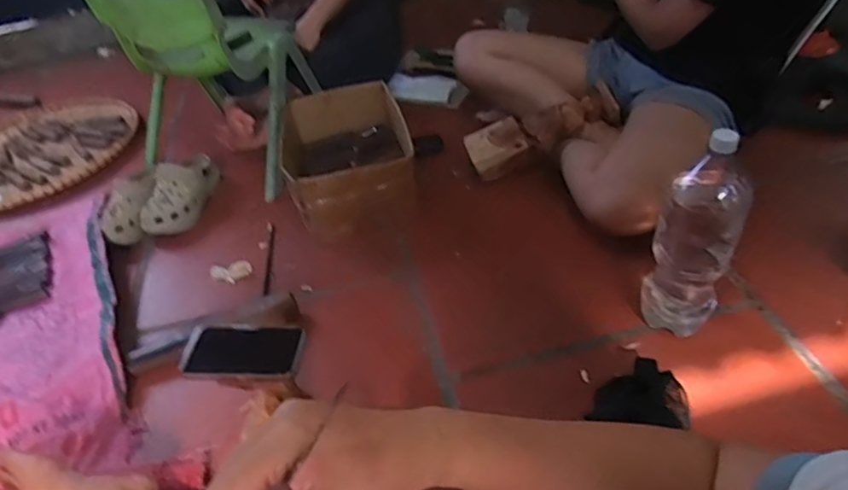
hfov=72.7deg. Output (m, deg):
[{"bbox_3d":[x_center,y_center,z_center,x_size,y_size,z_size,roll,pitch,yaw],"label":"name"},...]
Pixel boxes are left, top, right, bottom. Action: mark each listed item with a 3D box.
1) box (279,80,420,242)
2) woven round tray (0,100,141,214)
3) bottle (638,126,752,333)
[{"bbox_3d":[-0.157,-0.171,1.185,0.243,0.150,0.328,-12,43,-5],"label":"box"},{"bbox_3d":[-1.021,-0.248,1.514,0.481,0.039,0.482,-4,43,3],"label":"woven round tray"},{"bbox_3d":[0.382,-0.002,0.815,0.106,0.340,0.075,18,48,24],"label":"bottle"}]

